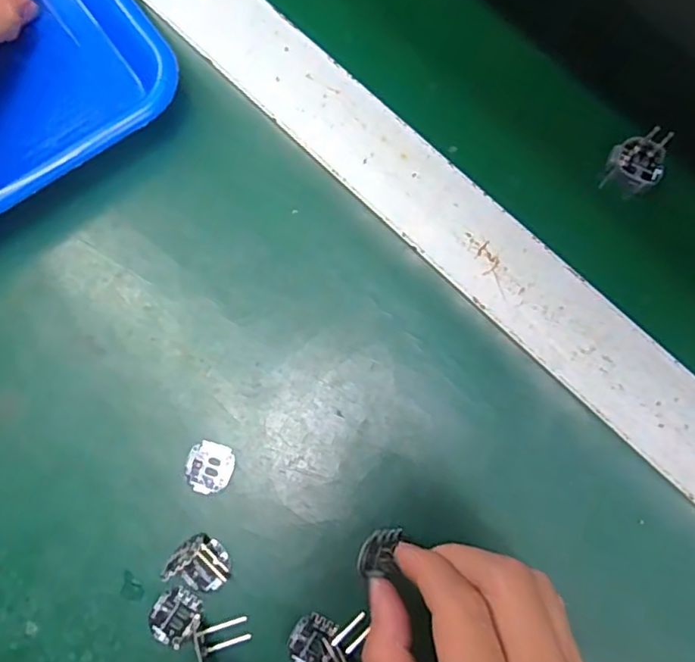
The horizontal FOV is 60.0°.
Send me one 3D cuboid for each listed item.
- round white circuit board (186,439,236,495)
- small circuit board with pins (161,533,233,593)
[{"bbox_3d":[-0.068,0.067,0.294,0.022,0.004,0.024,0,77,-1],"label":"round white circuit board"},{"bbox_3d":[-0.069,0.109,0.283,0.027,0.007,0.024,26,81,5],"label":"small circuit board with pins"}]

